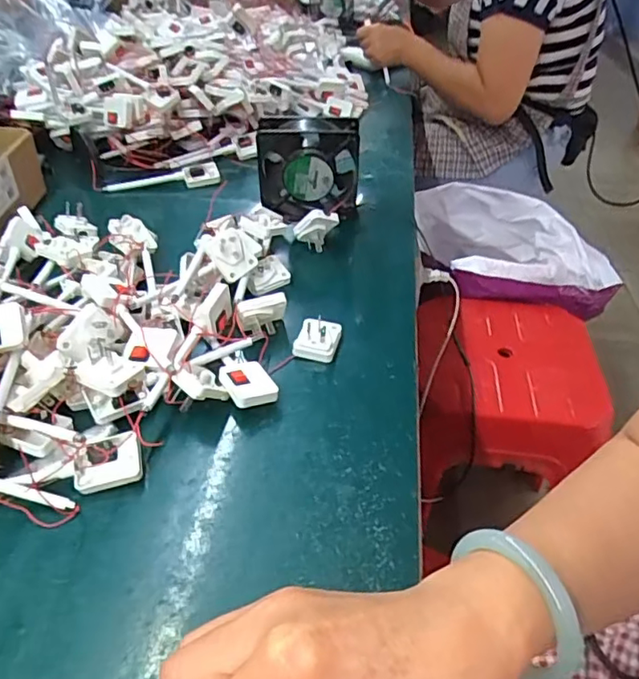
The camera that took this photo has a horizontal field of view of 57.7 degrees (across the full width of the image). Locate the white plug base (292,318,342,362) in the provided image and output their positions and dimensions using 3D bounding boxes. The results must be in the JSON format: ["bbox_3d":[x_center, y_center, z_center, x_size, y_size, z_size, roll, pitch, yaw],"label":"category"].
[{"bbox_3d":[-0.001,-0.003,0.548,0.038,0.023,0.048,10,41,10],"label":"white plug base"}]

